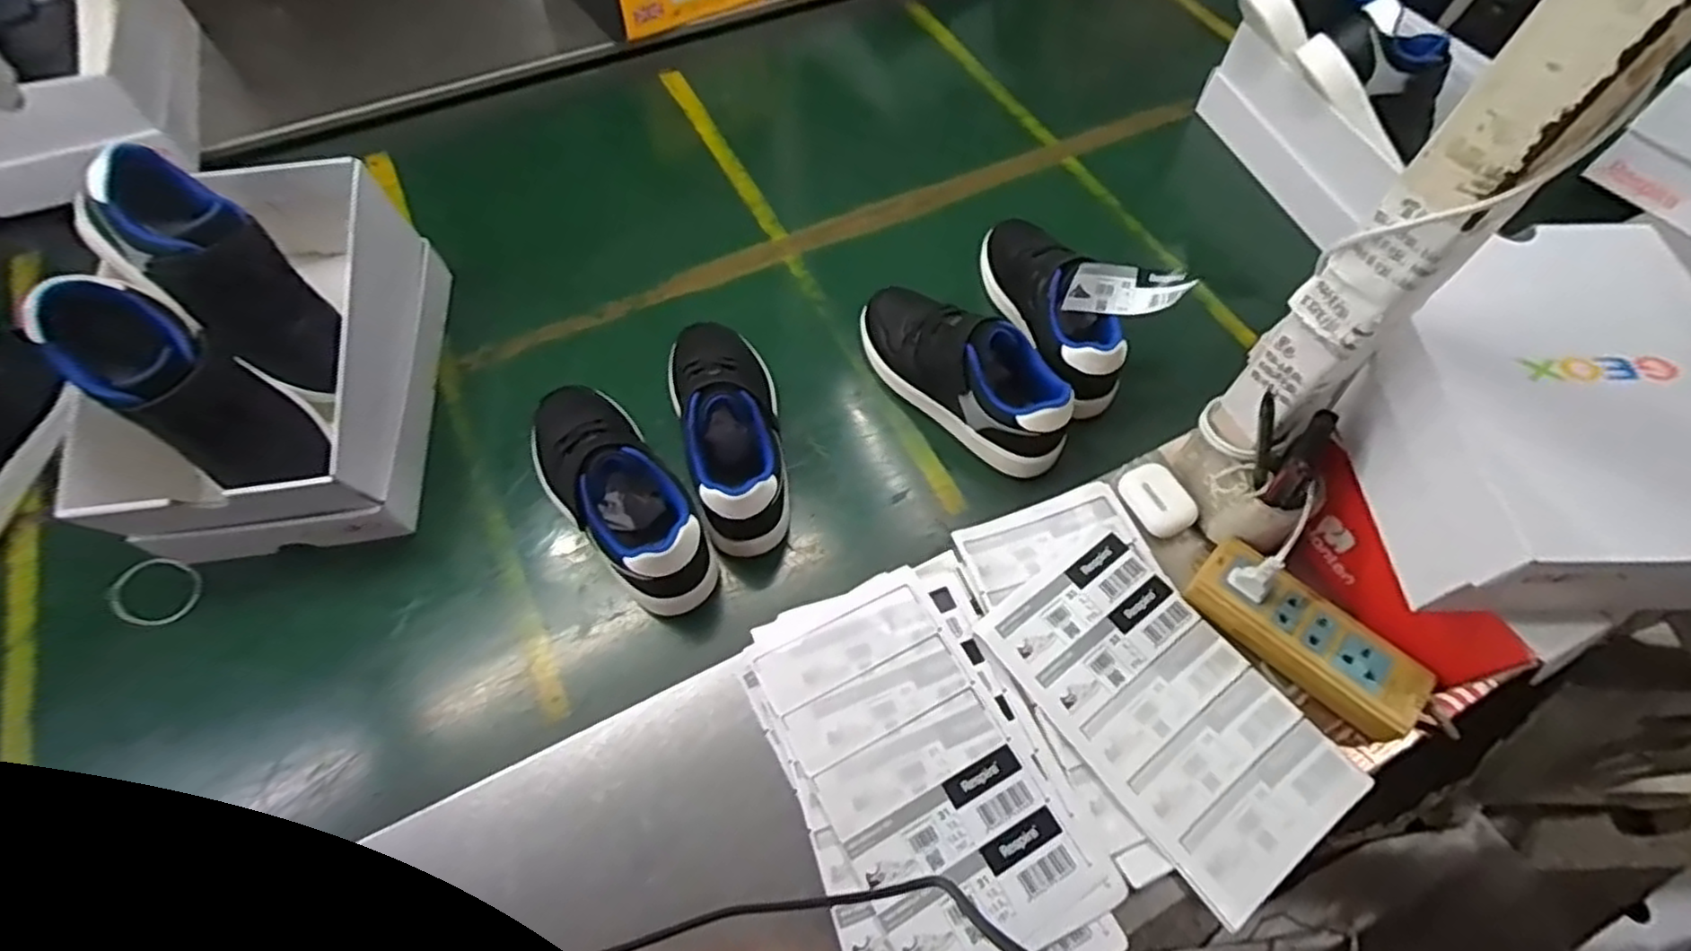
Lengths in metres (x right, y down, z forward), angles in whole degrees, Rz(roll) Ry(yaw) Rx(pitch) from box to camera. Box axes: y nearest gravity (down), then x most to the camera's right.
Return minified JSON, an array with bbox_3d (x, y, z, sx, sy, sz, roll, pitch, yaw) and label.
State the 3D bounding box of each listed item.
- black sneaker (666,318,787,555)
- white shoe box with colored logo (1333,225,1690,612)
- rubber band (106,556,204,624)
[{"bbox_3d":[-0.095,-0.050,0.592,0.077,0.099,0.220,-14,62,-8],"label":"black sneaker"},{"bbox_3d":[0.426,-0.033,0.439,0.181,0.091,0.216,-3,61,-2],"label":"white shoe box with colored logo"},{"bbox_3d":[-0.542,0.091,0.559,0.066,0.009,0.052,14,71,-1],"label":"rubber band"}]

